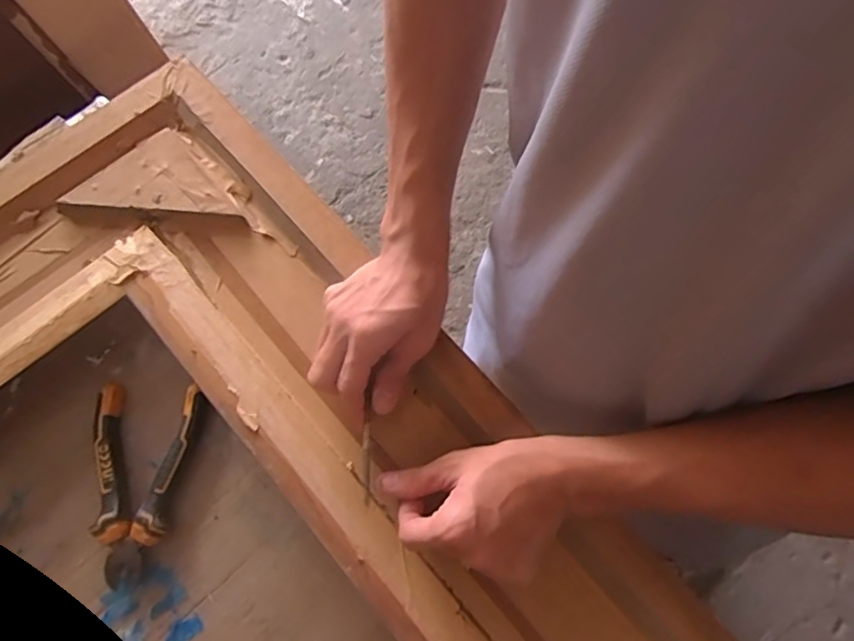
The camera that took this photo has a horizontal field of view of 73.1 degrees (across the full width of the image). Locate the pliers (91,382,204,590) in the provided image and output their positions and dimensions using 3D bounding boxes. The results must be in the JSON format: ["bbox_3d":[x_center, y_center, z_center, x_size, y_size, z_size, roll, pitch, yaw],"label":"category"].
[{"bbox_3d":[-0.216,0.121,0.437,0.077,0.023,0.142,-1,72,0],"label":"pliers"}]

